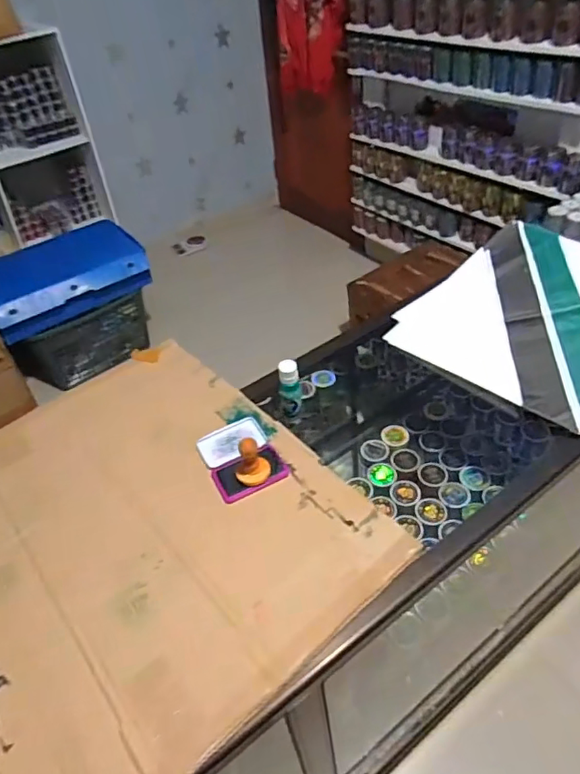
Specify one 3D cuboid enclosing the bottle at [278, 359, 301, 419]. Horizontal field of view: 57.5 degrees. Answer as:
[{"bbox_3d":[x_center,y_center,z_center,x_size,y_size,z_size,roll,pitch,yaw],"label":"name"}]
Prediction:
[{"bbox_3d":[-0.001,0.002,0.821,0.033,0.094,0.028,-5,43,2],"label":"bottle"}]

